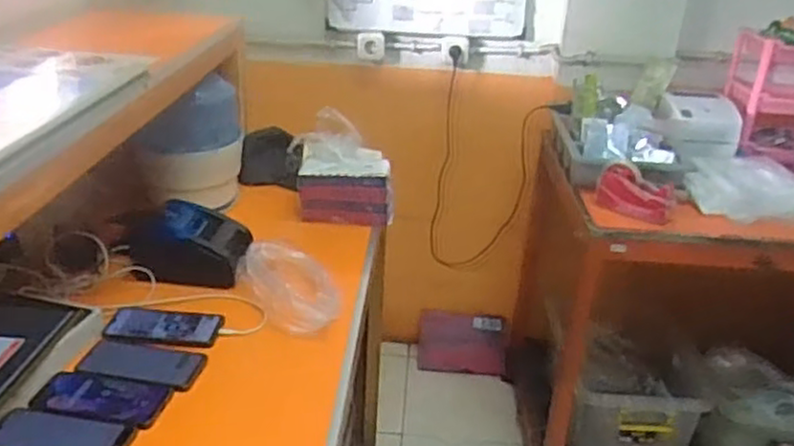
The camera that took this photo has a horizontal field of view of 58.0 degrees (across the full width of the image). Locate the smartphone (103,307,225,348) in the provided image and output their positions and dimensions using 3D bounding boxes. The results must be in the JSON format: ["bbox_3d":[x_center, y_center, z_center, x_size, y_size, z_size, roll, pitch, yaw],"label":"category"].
[{"bbox_3d":[-0.357,0.156,1.102,0.171,0.013,0.085,4,24,2],"label":"smartphone"}]

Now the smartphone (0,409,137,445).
[{"bbox_3d":[-0.414,0.264,0.887,0.169,0.014,0.084,3,24,0],"label":"smartphone"}]

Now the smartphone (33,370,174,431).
[{"bbox_3d":[-0.392,0.234,0.961,0.169,0.011,0.078,9,31,4],"label":"smartphone"}]

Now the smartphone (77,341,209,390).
[{"bbox_3d":[-0.358,0.199,1.014,0.166,0.016,0.076,5,24,5],"label":"smartphone"}]

